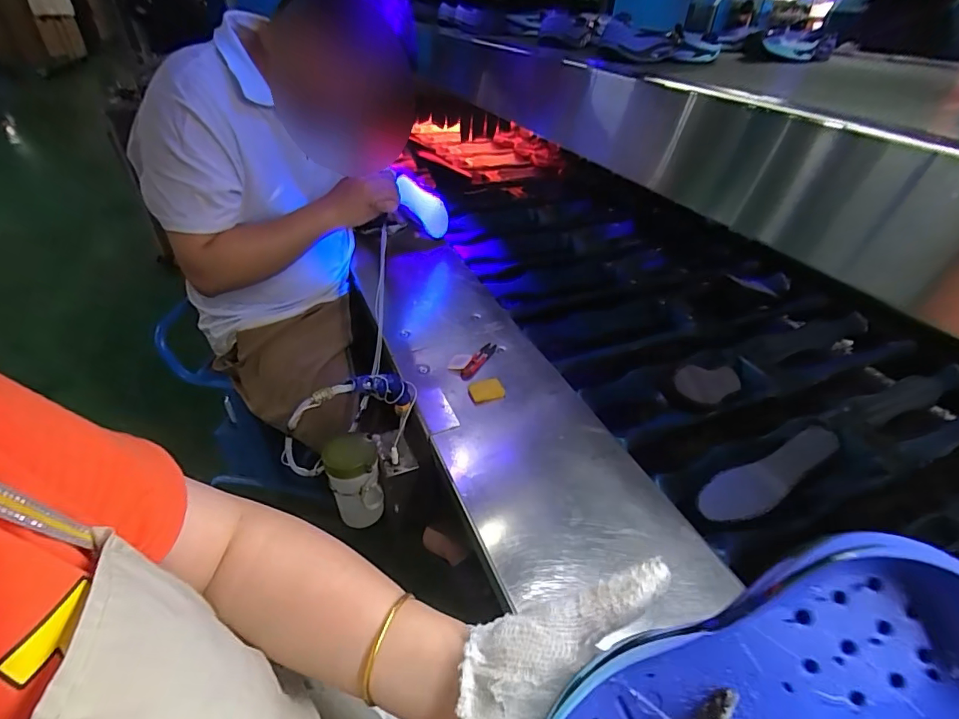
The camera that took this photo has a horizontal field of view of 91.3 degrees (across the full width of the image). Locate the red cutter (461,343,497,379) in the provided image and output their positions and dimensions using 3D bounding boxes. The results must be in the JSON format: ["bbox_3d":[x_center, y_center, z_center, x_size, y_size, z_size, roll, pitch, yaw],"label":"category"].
[{"bbox_3d":[0.000,-0.001,0.779,0.020,0.010,0.100,20,42,18],"label":"red cutter"}]

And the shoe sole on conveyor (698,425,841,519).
[{"bbox_3d":[0.386,0.155,0.622,0.200,0.010,0.058,-28,54,1],"label":"shoe sole on conveyor"}]

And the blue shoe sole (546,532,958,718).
[{"bbox_3d":[0.111,0.160,0.208,0.230,0.037,0.077,-36,44,4],"label":"blue shoe sole"}]

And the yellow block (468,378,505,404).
[{"bbox_3d":[0.011,0.046,0.714,0.048,0.015,0.036,-9,41,-16],"label":"yellow block"}]

